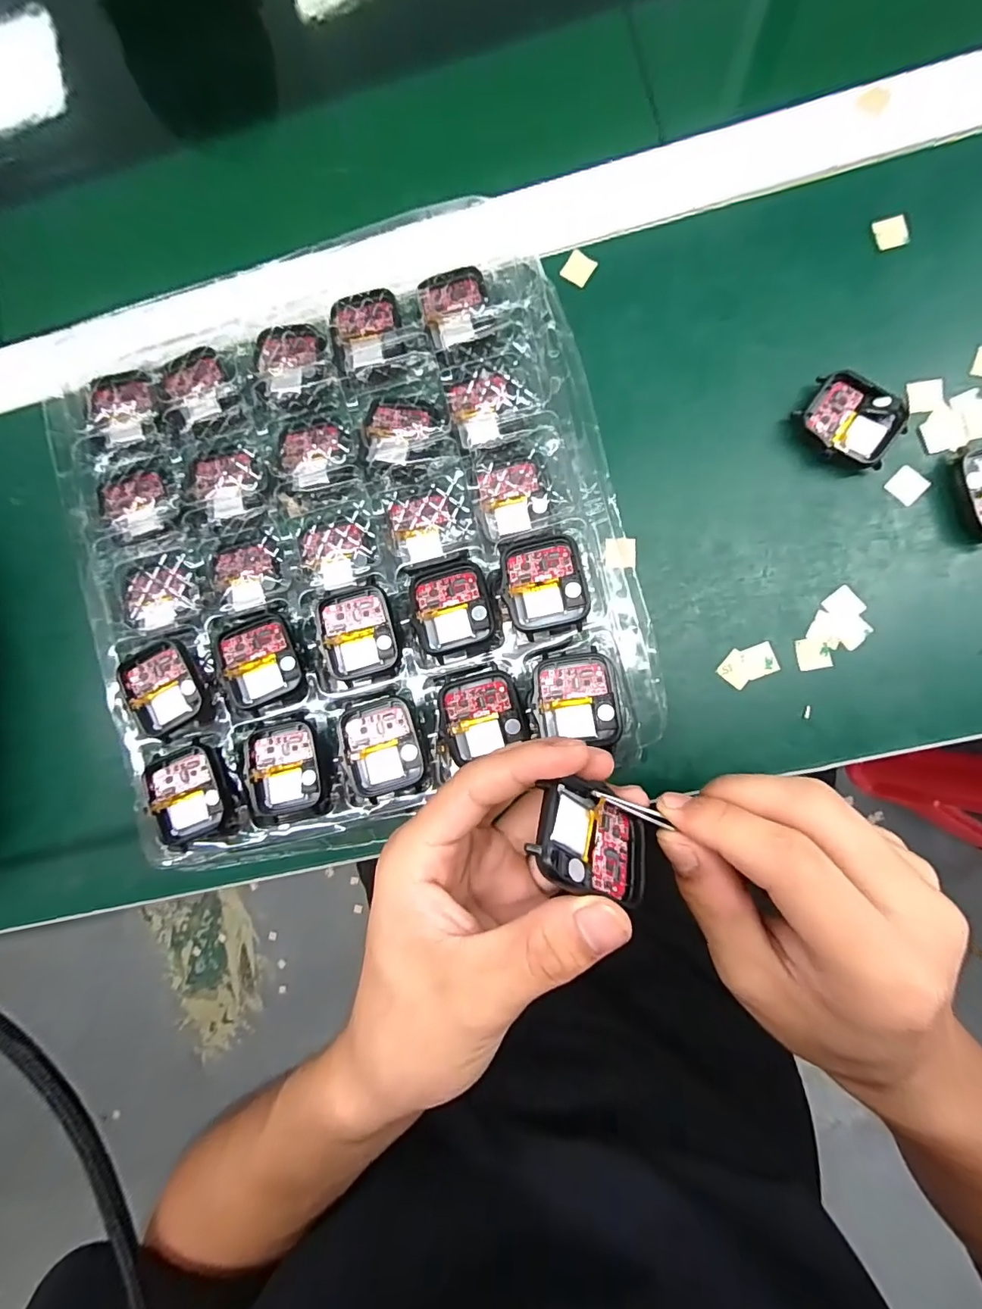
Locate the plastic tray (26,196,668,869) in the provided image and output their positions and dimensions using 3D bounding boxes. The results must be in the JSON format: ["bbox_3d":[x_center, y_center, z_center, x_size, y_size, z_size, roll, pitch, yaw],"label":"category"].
[{"bbox_3d":[-0.076,-0.060,0.251,0.263,0.029,0.284,-18,84,4],"label":"plastic tray"}]

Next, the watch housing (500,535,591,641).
[{"bbox_3d":[0.025,-0.033,0.229,0.037,0.010,0.045,-12,85,4],"label":"watch housing"}]

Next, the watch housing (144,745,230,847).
[{"bbox_3d":[-0.150,0.069,0.239,0.035,0.005,0.044,-13,86,-5],"label":"watch housing"}]

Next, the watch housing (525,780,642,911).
[{"bbox_3d":[0.035,0.063,0.167,0.044,0.006,0.037,28,47,-18],"label":"watch housing"}]

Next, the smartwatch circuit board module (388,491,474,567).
[{"bbox_3d":[-0.030,-0.065,0.246,0.041,0.006,0.034,-12,85,4],"label":"smartwatch circuit board module"}]

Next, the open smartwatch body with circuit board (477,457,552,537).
[{"bbox_3d":[0.012,-0.080,0.244,0.034,0.008,0.035,-11,85,5],"label":"open smartwatch body with circuit board"}]

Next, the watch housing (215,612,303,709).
[{"bbox_3d":[-0.116,0.001,0.240,0.036,0.008,0.044,-21,84,4],"label":"watch housing"}]

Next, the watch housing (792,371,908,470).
[{"bbox_3d":[0.177,-0.114,0.239,0.047,0.012,0.038,32,89,7],"label":"watch housing"}]

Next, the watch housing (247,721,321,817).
[{"bbox_3d":[-0.102,0.057,0.240,0.036,0.006,0.043,-14,84,4],"label":"watch housing"}]

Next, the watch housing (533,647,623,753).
[{"bbox_3d":[0.040,0.021,0.223,0.037,0.008,0.042,-5,85,5],"label":"watch housing"}]

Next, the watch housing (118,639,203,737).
[{"bbox_3d":[-0.164,0.016,0.242,0.036,0.007,0.042,-26,84,3],"label":"watch housing"}]

